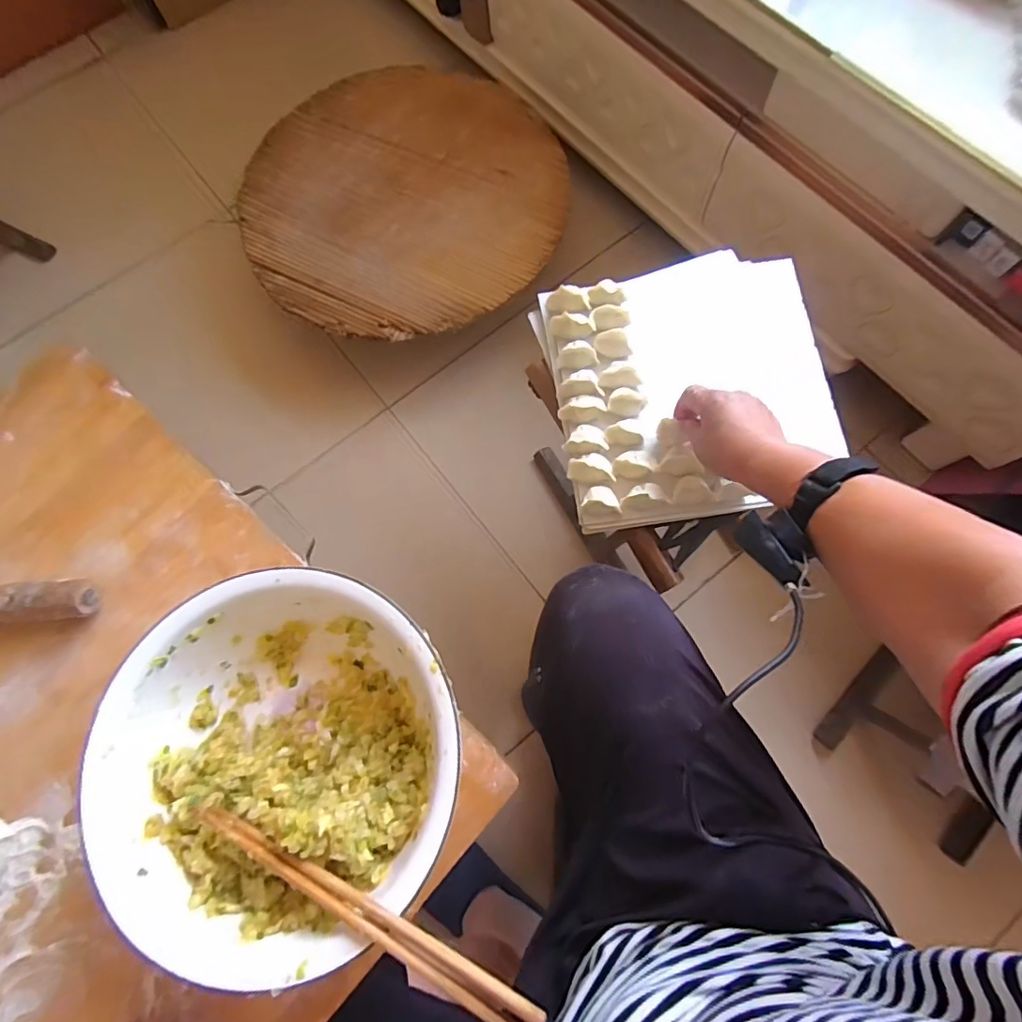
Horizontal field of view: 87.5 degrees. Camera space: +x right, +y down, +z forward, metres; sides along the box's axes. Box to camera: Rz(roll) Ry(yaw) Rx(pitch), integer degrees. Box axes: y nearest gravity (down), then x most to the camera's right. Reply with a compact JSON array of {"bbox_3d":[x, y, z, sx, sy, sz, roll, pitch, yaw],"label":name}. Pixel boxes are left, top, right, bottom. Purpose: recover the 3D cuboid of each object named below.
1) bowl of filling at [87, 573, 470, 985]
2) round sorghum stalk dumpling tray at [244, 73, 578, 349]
[{"bbox_3d":[-0.144,0.157,0.352,0.218,0.069,0.221,-1,74,2],"label":"bowl of filling"},{"bbox_3d":[-0.188,-0.545,0.919,0.531,0.037,0.521,-1,74,2],"label":"round sorghum stalk dumpling tray"}]

